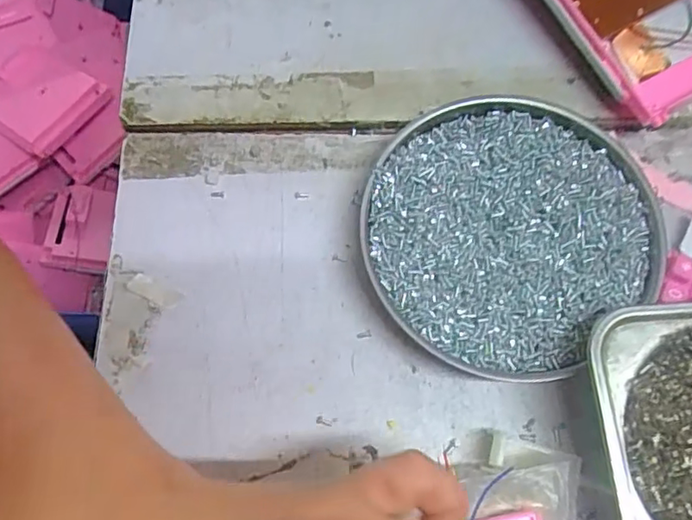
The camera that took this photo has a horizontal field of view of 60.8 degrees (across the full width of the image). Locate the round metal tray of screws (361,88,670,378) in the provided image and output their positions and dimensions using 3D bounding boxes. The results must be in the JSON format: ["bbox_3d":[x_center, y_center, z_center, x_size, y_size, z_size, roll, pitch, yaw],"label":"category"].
[{"bbox_3d":[0.076,-0.015,0.283,0.135,0.027,0.128,0,70,0],"label":"round metal tray of screws"}]

